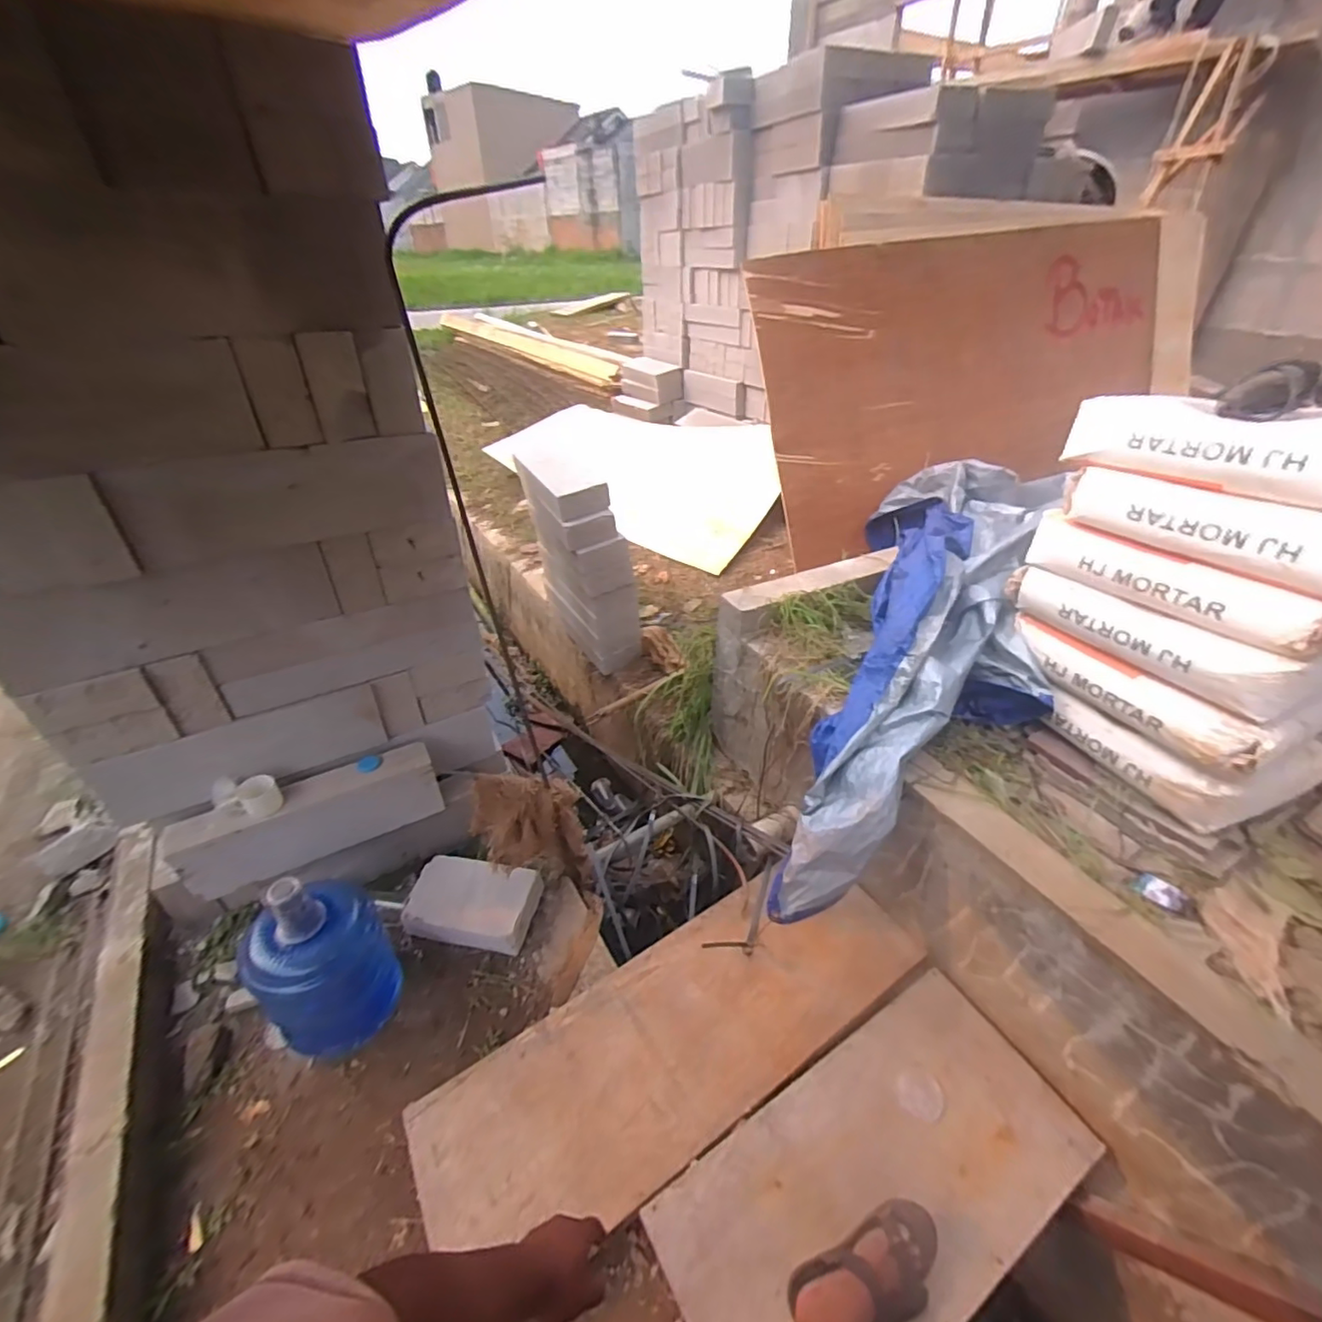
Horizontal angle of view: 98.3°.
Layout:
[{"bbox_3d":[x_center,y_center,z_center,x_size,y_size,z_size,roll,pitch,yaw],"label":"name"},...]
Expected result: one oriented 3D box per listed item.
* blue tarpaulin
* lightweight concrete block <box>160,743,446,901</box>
[{"bbox_3d":[0.736,-0.044,1.627,0.607,0.483,1.675,19,54,24],"label":"blue tarpaulin"},{"bbox_3d":[-0.869,0.408,1.459,0.126,0.225,0.583,31,31,35],"label":"lightweight concrete block"}]

